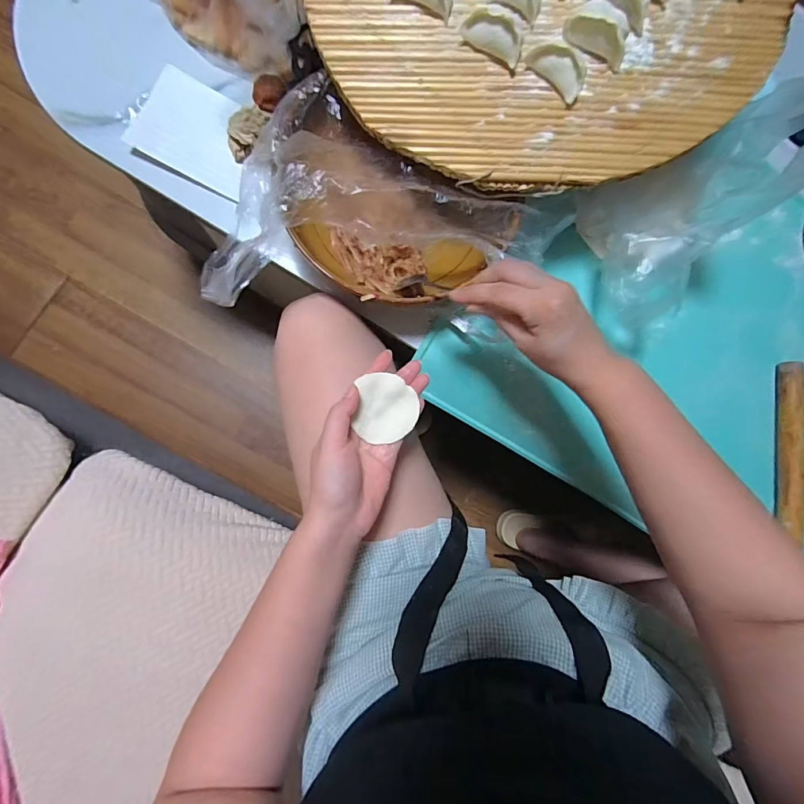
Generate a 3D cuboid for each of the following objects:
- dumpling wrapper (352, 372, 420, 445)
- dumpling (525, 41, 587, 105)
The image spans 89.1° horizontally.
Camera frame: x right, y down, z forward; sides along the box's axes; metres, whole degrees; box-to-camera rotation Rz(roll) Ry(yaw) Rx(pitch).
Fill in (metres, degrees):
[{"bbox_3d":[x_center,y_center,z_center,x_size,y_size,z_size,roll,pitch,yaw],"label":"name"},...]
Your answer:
[{"bbox_3d":[-0.013,0.007,0.353,0.054,0.010,0.056,6,87,-7],"label":"dumpling wrapper"},{"bbox_3d":[0.141,-0.299,0.364,0.056,0.028,0.019,41,83,-4],"label":"dumpling"}]

